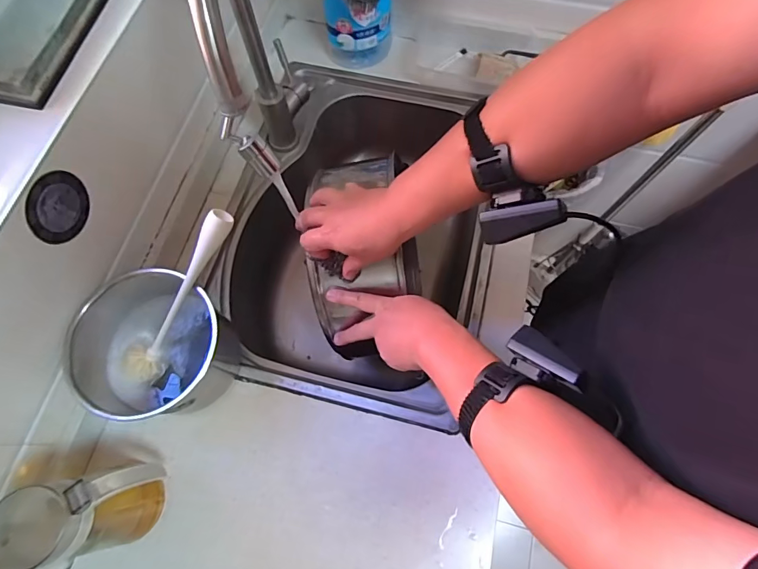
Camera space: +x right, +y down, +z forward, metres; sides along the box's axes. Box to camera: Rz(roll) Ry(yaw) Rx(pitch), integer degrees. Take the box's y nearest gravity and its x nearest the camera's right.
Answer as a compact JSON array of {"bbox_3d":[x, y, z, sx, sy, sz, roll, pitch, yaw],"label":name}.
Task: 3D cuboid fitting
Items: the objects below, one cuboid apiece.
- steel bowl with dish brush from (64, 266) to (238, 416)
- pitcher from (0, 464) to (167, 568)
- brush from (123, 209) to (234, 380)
[{"bbox_3d":[-0.288,0.072,0.545,0.156,0.136,0.179,-22,70,-8],"label":"steel bowl with dish brush"},{"bbox_3d":[-0.302,0.248,0.458,0.111,0.173,0.073,-10,69,-3],"label":"pitcher"},{"bbox_3d":[-0.242,0.017,0.501,0.053,0.032,0.249,44,112,15],"label":"brush"}]

